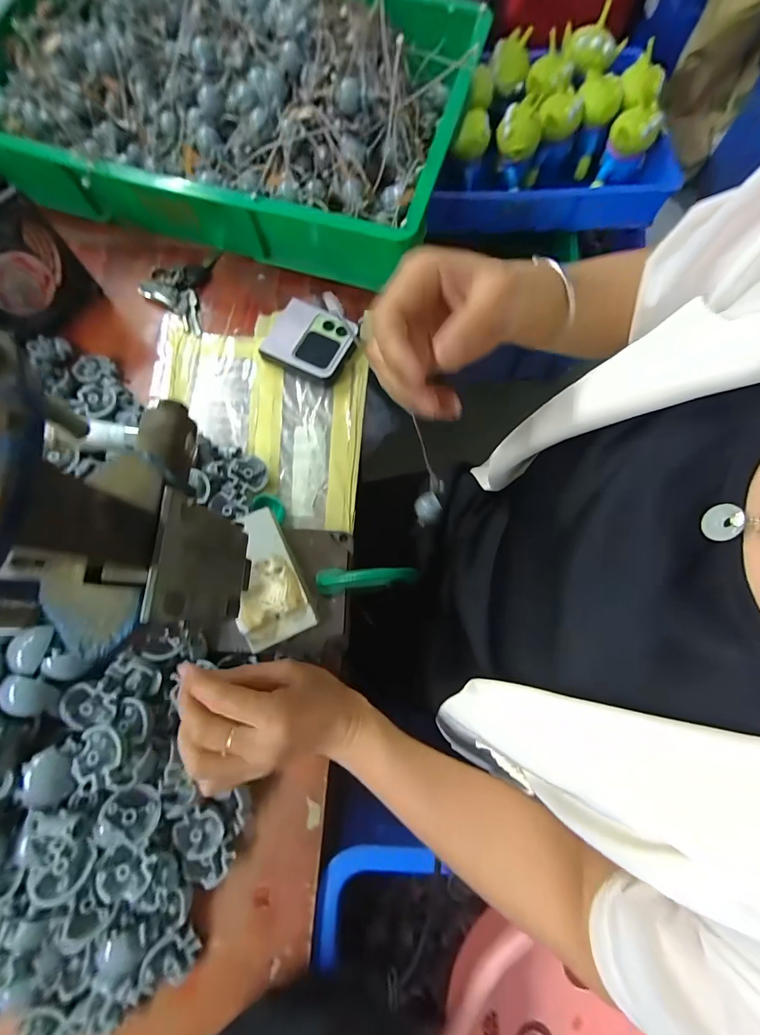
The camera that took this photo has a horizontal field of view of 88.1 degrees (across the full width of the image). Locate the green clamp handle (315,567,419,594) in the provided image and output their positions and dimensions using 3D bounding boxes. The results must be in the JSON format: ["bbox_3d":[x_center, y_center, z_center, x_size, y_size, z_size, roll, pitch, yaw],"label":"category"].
[{"bbox_3d":[-0.012,0.053,0.338,0.087,0.020,0.021,-1,76,0],"label":"green clamp handle"}]

